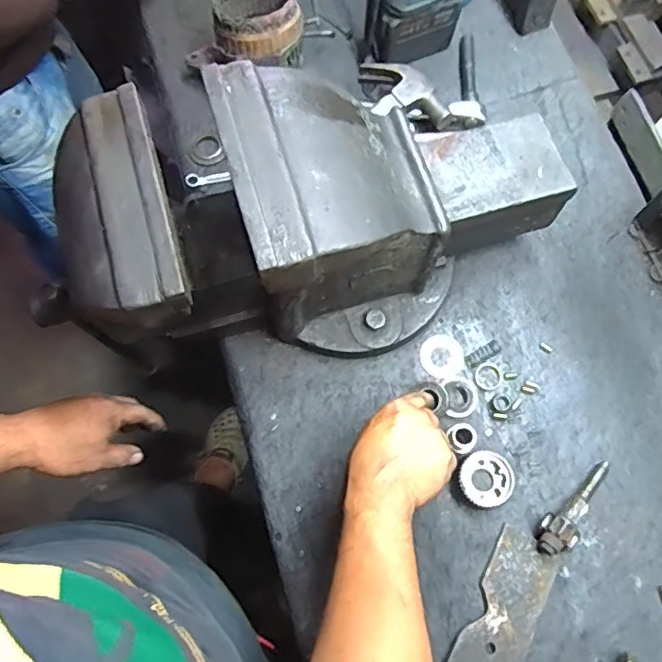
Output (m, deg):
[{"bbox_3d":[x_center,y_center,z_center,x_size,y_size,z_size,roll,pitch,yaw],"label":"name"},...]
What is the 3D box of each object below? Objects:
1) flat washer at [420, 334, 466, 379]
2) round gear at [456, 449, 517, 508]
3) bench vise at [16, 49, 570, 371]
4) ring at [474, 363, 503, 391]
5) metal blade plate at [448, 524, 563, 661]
[{"bbox_3d":[0.136,0.031,0.692,0.052,0.007,0.052,0,73,0],"label":"flat washer"},{"bbox_3d":[0.172,0.165,0.636,0.060,0.030,0.060,0,73,0],"label":"round gear"},{"bbox_3d":[0.001,-0.108,0.575,0.505,0.241,0.205,-9,74,-4],"label":"bench vise"},{"bbox_3d":[0.189,0.054,0.685,0.034,0.004,0.032,0,73,0],"label":"ring"},{"bbox_3d":[0.176,0.316,0.601,0.067,0.008,0.200,28,77,9],"label":"metal blade plate"}]

